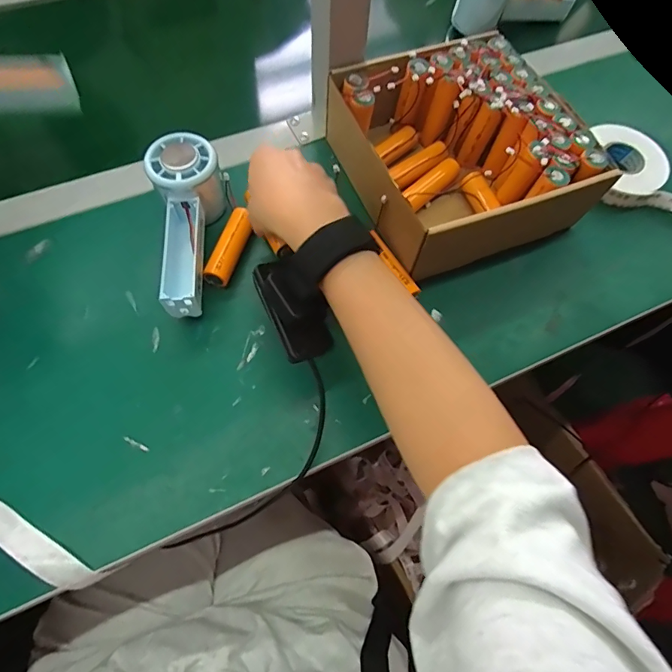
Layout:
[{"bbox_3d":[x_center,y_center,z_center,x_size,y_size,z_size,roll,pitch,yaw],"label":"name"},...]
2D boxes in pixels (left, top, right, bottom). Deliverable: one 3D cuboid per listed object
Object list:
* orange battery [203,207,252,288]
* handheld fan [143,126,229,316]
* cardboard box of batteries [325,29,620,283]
[{"bbox_3d":[-0.091,-0.078,0.381,0.023,0.023,0.074,14,68,4],"label":"orange battery"},{"bbox_3d":[-0.121,-0.091,0.363,0.057,0.058,0.148,-9,68,-7],"label":"handheld fan"},{"bbox_3d":[0.110,-0.170,0.398,0.189,0.076,0.192,-20,69,-11],"label":"cardboard box of batteries"}]

